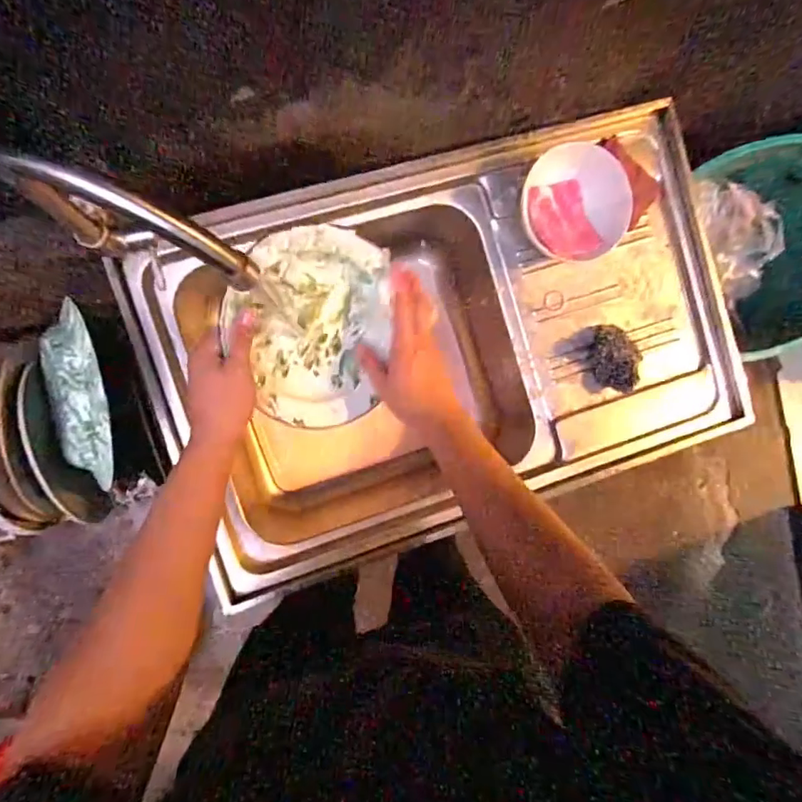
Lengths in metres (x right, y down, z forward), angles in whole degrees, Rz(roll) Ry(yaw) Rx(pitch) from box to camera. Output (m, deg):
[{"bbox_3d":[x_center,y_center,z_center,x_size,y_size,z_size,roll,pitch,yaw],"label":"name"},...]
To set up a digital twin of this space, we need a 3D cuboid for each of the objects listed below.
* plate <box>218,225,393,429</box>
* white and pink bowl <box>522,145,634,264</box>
[{"bbox_3d":[-0.098,-0.077,0.581,0.185,0.042,0.208,-19,111,-28],"label":"plate"},{"bbox_3d":[0.233,-0.263,0.702,0.127,0.056,0.150,-40,97,-6],"label":"white and pink bowl"}]

